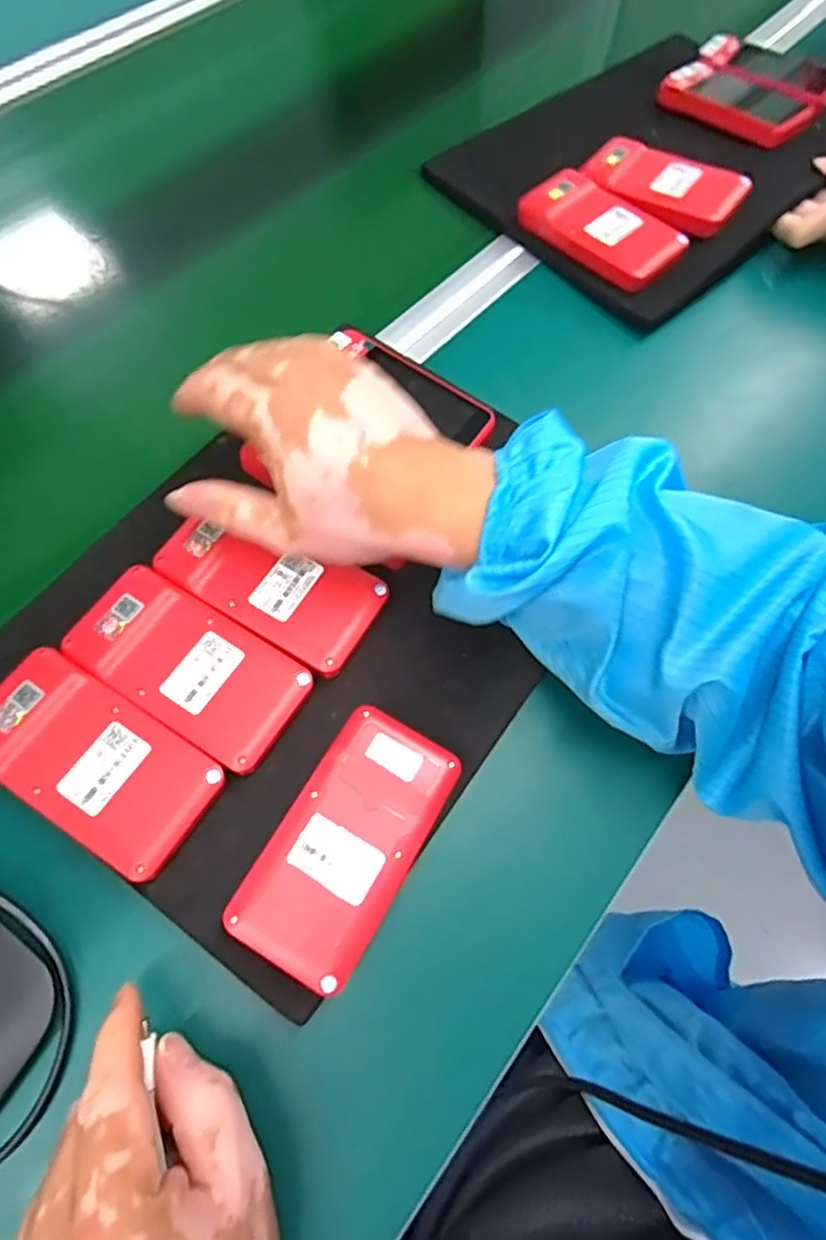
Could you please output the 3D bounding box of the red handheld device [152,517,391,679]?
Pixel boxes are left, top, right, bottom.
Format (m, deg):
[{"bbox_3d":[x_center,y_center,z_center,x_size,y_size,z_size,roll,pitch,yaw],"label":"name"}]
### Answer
[{"bbox_3d":[-0.077,-0.022,0.358,0.115,0.013,0.061,31,67,9],"label":"red handheld device"}]

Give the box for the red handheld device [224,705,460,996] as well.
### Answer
[{"bbox_3d":[-0.030,0.104,0.312,0.062,0.019,0.119,30,67,9],"label":"red handheld device"}]

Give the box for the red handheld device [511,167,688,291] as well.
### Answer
[{"bbox_3d":[0.142,-0.298,0.498,0.120,0.019,0.059,42,69,14],"label":"red handheld device"}]

